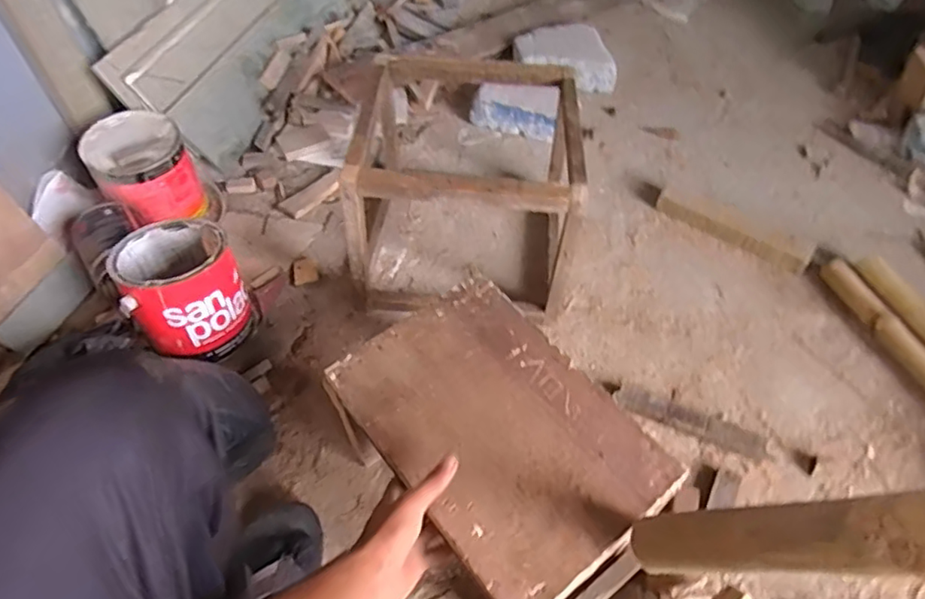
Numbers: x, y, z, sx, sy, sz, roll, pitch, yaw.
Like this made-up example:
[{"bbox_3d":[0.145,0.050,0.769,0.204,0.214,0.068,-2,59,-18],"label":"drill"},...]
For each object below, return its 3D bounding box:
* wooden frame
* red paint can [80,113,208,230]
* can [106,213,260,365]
[{"bbox_3d":[0.005,-0.187,0.938,0.320,0.267,0.360,3,53,2],"label":"wooden frame"},{"bbox_3d":[-0.543,-0.213,1.012,0.145,0.160,0.142,0,52,-1],"label":"red paint can"},{"bbox_3d":[-0.393,-0.018,0.836,0.148,0.141,0.170,-27,57,-20],"label":"can"}]

